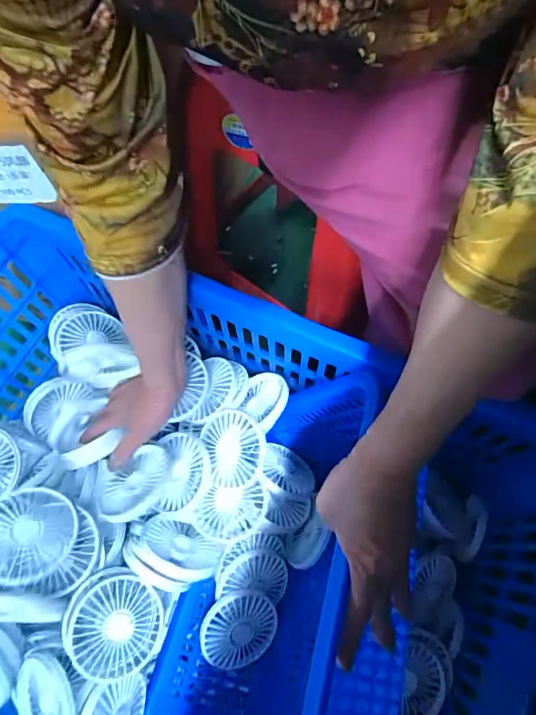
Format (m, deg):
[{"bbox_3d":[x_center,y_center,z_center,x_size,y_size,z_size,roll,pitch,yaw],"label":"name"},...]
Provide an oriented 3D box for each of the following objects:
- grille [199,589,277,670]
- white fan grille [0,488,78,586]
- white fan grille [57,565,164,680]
[{"bbox_3d":[-0.030,0.299,0.463,0.085,0.009,0.081,4,86,-24],"label":"grille"},{"bbox_3d":[-0.231,0.171,0.403,0.082,0.015,0.083,17,49,-20],"label":"white fan grille"},{"bbox_3d":[-0.152,0.262,0.412,0.084,0.016,0.096,-33,82,-40],"label":"white fan grille"}]

